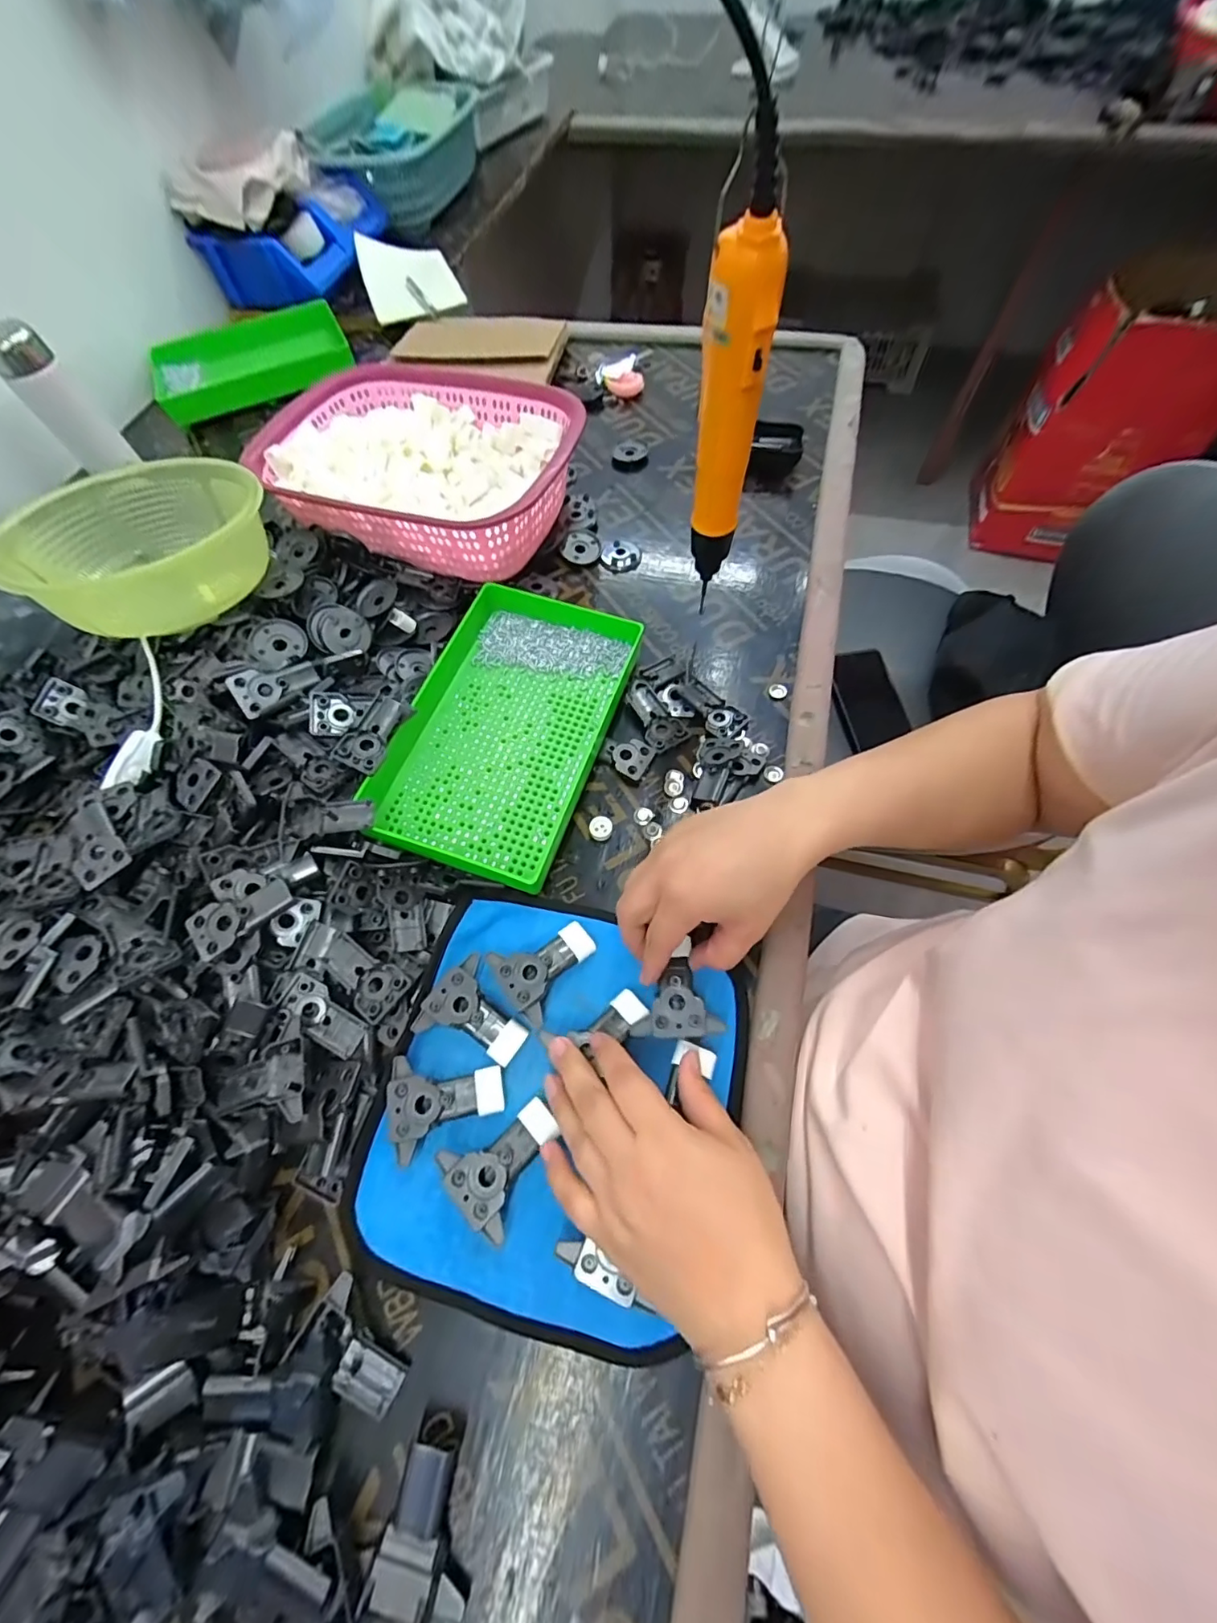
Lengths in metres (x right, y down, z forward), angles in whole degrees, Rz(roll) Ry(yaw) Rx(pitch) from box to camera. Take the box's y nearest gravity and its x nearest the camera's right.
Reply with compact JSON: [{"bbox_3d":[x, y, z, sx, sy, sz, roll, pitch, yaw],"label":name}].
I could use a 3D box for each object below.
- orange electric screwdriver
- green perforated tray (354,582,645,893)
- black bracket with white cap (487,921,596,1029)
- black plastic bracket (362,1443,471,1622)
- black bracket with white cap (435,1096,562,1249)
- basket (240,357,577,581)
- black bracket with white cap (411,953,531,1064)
[{"bbox_3d":[0.071,-0.230,0.323,0.033,0.220,0.029,-10,64,-1],"label":"orange electric screwdriver"},{"bbox_3d":[-0.081,-0.070,0.439,0.156,0.043,0.244,14,66,10],"label":"green perforated tray"},{"bbox_3d":[-0.039,0.102,0.360,0.064,0.022,0.053,-33,67,-12],"label":"black bracket with white cap"},{"bbox_3d":[-0.082,0.337,0.255,0.043,0.019,0.053,12,66,9],"label":"black plastic bracket"},{"bbox_3d":[-0.062,0.198,0.314,0.052,0.022,0.062,35,71,18],"label":"black bracket with white cap"},{"bbox_3d":[-0.185,-0.343,0.554,0.301,0.082,0.221,19,67,12],"label":"basket"},{"bbox_3d":[-0.083,0.128,0.348,0.065,0.019,0.052,25,68,14],"label":"black bracket with white cap"}]

